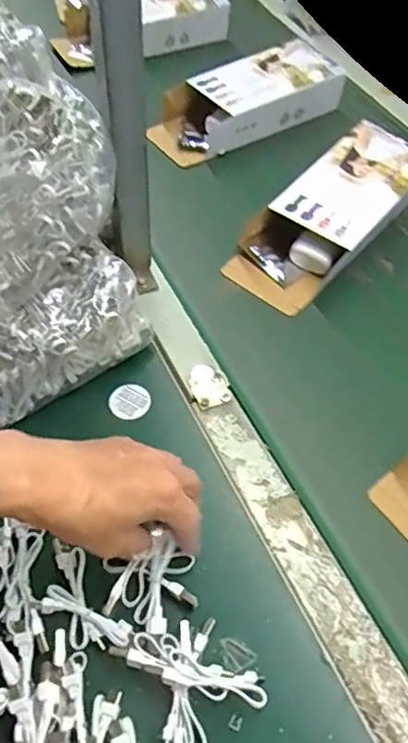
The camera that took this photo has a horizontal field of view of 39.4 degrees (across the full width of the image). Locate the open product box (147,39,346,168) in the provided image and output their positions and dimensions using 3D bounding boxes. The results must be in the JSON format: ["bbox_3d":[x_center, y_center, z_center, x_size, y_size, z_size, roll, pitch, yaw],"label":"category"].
[{"bbox_3d":[0.049,-0.351,0.738,0.249,0.063,0.118,-27,59,-17],"label":"open product box"}]

